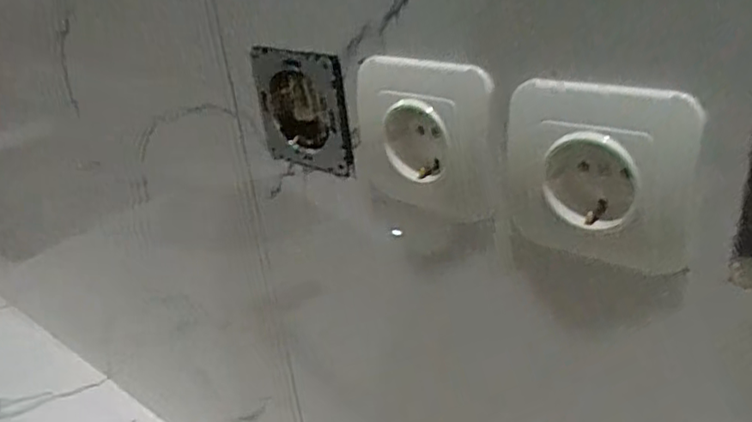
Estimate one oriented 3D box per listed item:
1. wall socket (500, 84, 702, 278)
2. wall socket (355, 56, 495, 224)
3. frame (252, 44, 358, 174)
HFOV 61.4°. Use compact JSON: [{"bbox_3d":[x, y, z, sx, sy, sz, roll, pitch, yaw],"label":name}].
[{"bbox_3d":[0.093,-0.016,0.268,0.079,0.081,0.022,12,35,38],"label":"wall socket"},{"bbox_3d":[0.023,-0.035,0.325,0.081,0.088,0.019,13,41,32],"label":"wall socket"},{"bbox_3d":[-0.048,-0.061,0.387,0.013,0.074,0.094,-29,36,-36],"label":"frame"}]

